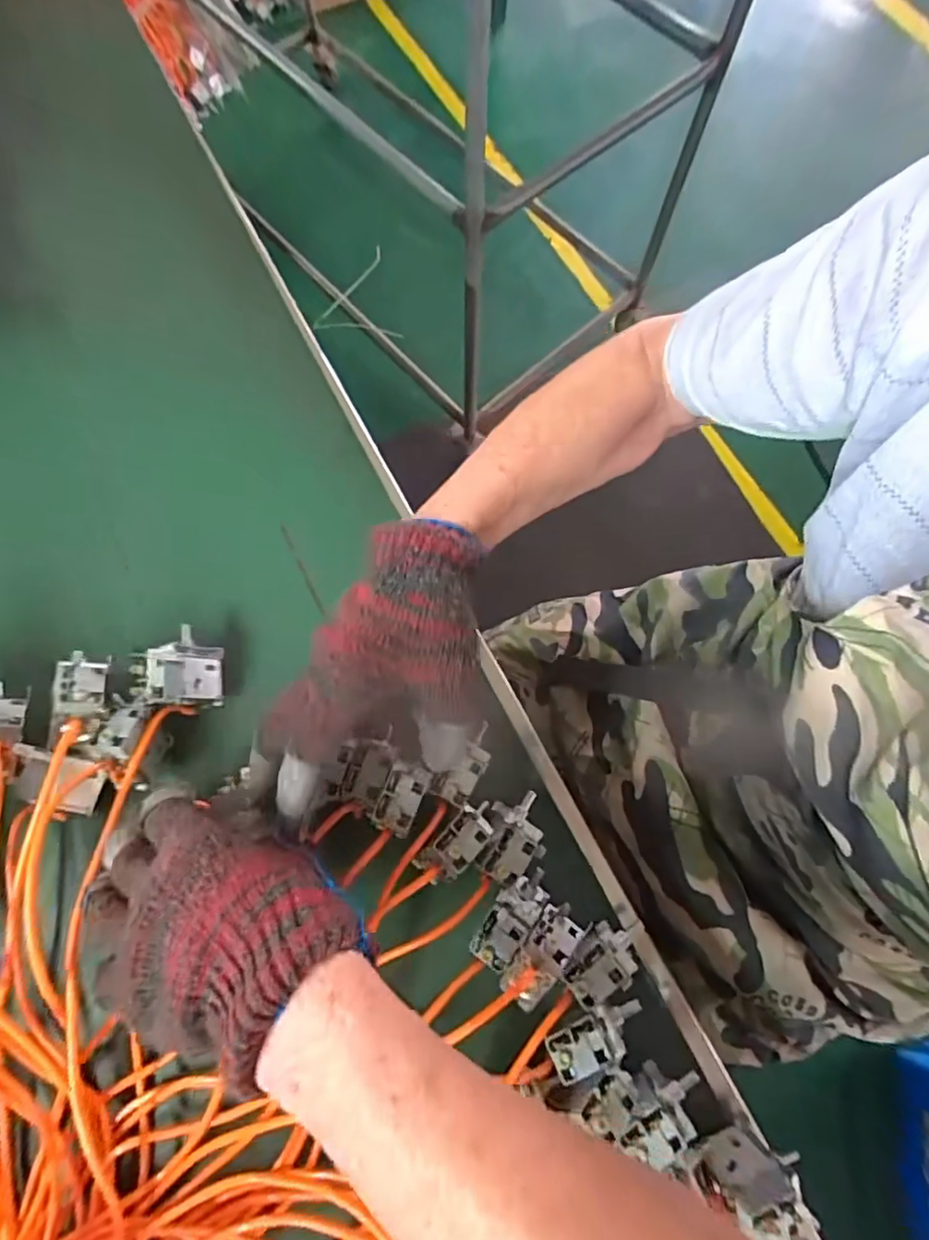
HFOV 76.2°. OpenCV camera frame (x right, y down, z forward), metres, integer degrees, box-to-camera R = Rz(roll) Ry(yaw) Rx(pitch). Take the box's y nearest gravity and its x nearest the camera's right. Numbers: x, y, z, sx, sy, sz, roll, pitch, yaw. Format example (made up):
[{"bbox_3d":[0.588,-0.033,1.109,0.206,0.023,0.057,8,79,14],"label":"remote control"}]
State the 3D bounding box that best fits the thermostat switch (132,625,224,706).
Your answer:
[{"bbox_3d":[-0.187,0.032,0.395,0.023,0.051,0.051,-15,68,30],"label":"thermostat switch"}]

